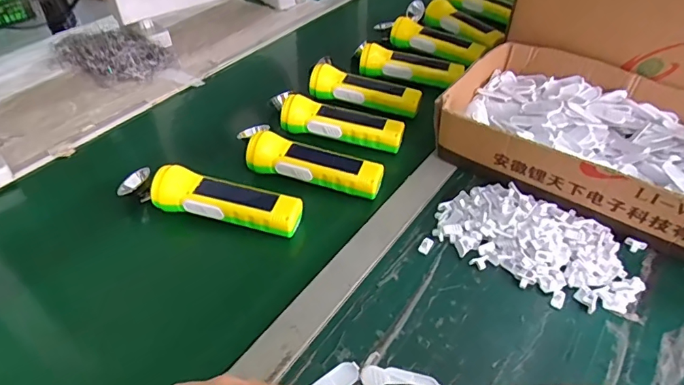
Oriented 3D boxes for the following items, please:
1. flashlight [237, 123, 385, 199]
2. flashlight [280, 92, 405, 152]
[{"bbox_3d":[-0.036,-0.035,0.587,0.175,0.044,0.046,11,43,11],"label":"flashlight"},{"bbox_3d":[0.001,-0.097,0.654,0.168,0.043,0.050,13,44,14],"label":"flashlight"}]

